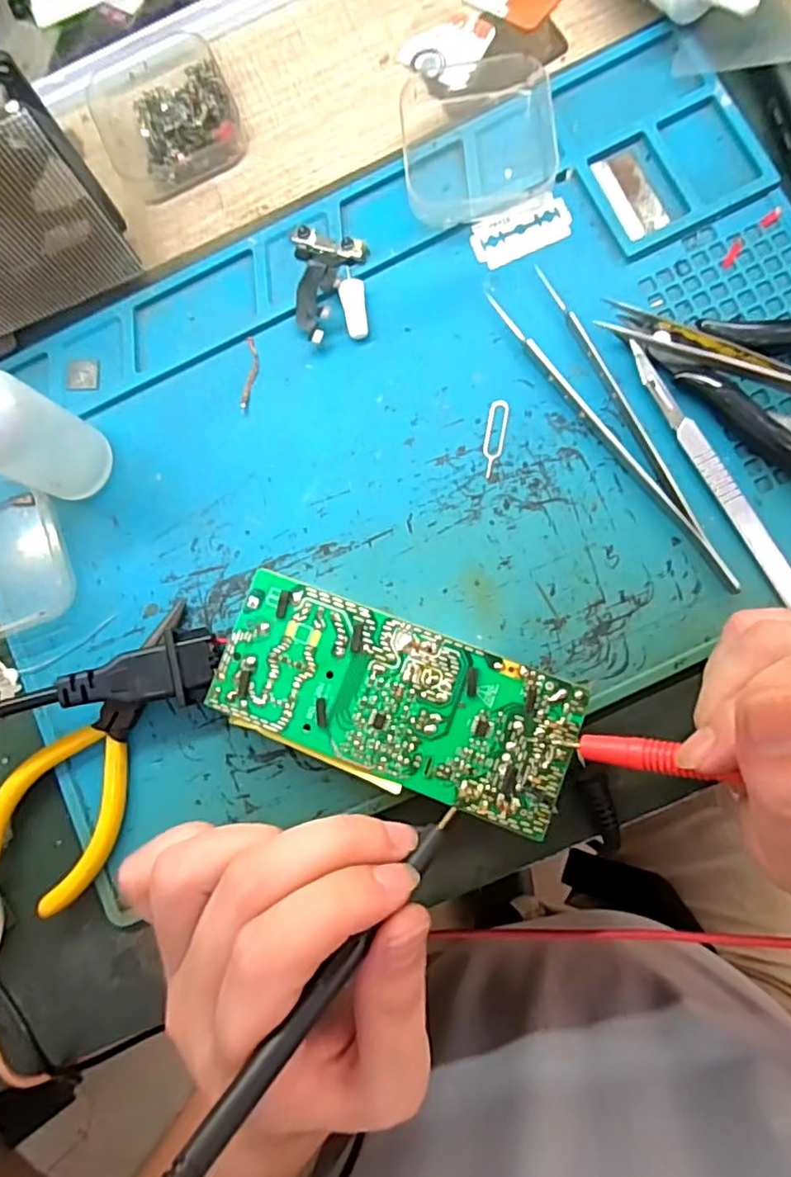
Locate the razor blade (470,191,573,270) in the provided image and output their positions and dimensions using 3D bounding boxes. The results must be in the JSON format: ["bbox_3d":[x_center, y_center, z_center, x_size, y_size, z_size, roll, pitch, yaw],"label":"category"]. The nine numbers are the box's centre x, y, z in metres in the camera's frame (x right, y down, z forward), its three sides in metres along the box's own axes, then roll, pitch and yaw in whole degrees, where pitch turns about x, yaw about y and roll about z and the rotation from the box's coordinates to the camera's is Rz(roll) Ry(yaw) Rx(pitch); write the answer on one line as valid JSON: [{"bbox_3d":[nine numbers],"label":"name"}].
[{"bbox_3d":[0.054,-0.154,0.269,0.042,0.004,0.021,-22,88,4],"label":"razor blade"}]

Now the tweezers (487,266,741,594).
[{"bbox_3d":[0.088,-0.063,0.252,0.025,0.009,0.149,-30,82,2],"label":"tweezers"}]

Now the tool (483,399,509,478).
[{"bbox_3d":[0.041,-0.063,0.259,0.008,0.004,0.033,10,85,7],"label":"tool"}]

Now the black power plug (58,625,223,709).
[{"bbox_3d":[-0.100,0.035,0.246,0.058,0.021,0.029,-13,83,-12],"label":"black power plug"}]

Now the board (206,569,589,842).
[{"bbox_3d":[0.000,0.042,0.241,0.131,0.025,0.056,20,86,7],"label":"board"}]

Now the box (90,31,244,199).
[{"bbox_3d":[-0.106,-0.218,0.285,0.061,0.022,0.063,-26,82,2],"label":"box"}]

